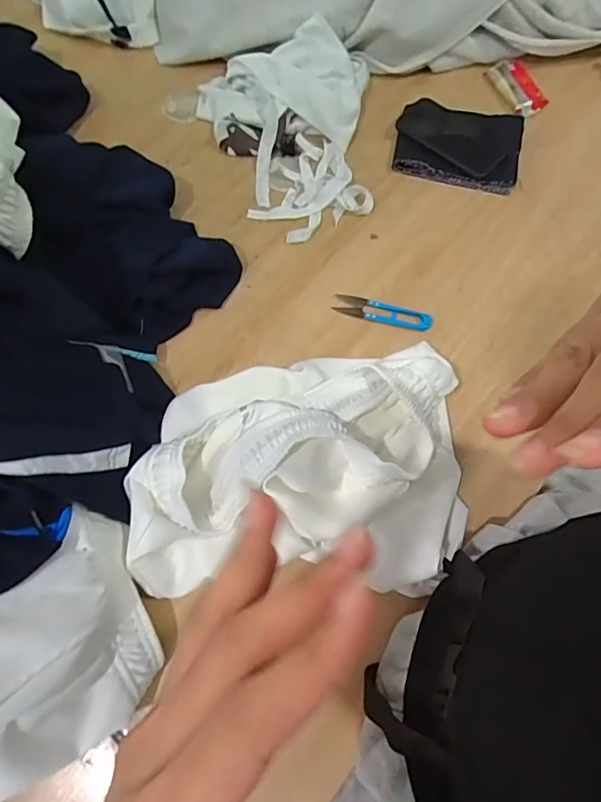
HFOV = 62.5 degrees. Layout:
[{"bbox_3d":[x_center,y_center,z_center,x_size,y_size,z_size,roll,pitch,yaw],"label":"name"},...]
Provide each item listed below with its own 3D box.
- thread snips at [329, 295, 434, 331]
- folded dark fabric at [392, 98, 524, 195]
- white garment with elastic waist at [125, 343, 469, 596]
[{"bbox_3d":[0.101,-0.109,0.608,0.120,0.005,0.028,16,69,5],"label":"thread snips"},{"bbox_3d":[0.224,-0.368,0.705,0.168,0.021,0.132,14,69,4],"label":"folded dark fabric"},{"bbox_3d":[0.007,0.057,0.490,0.313,0.113,0.233,-1,68,-1],"label":"white garment with elastic waist"}]

